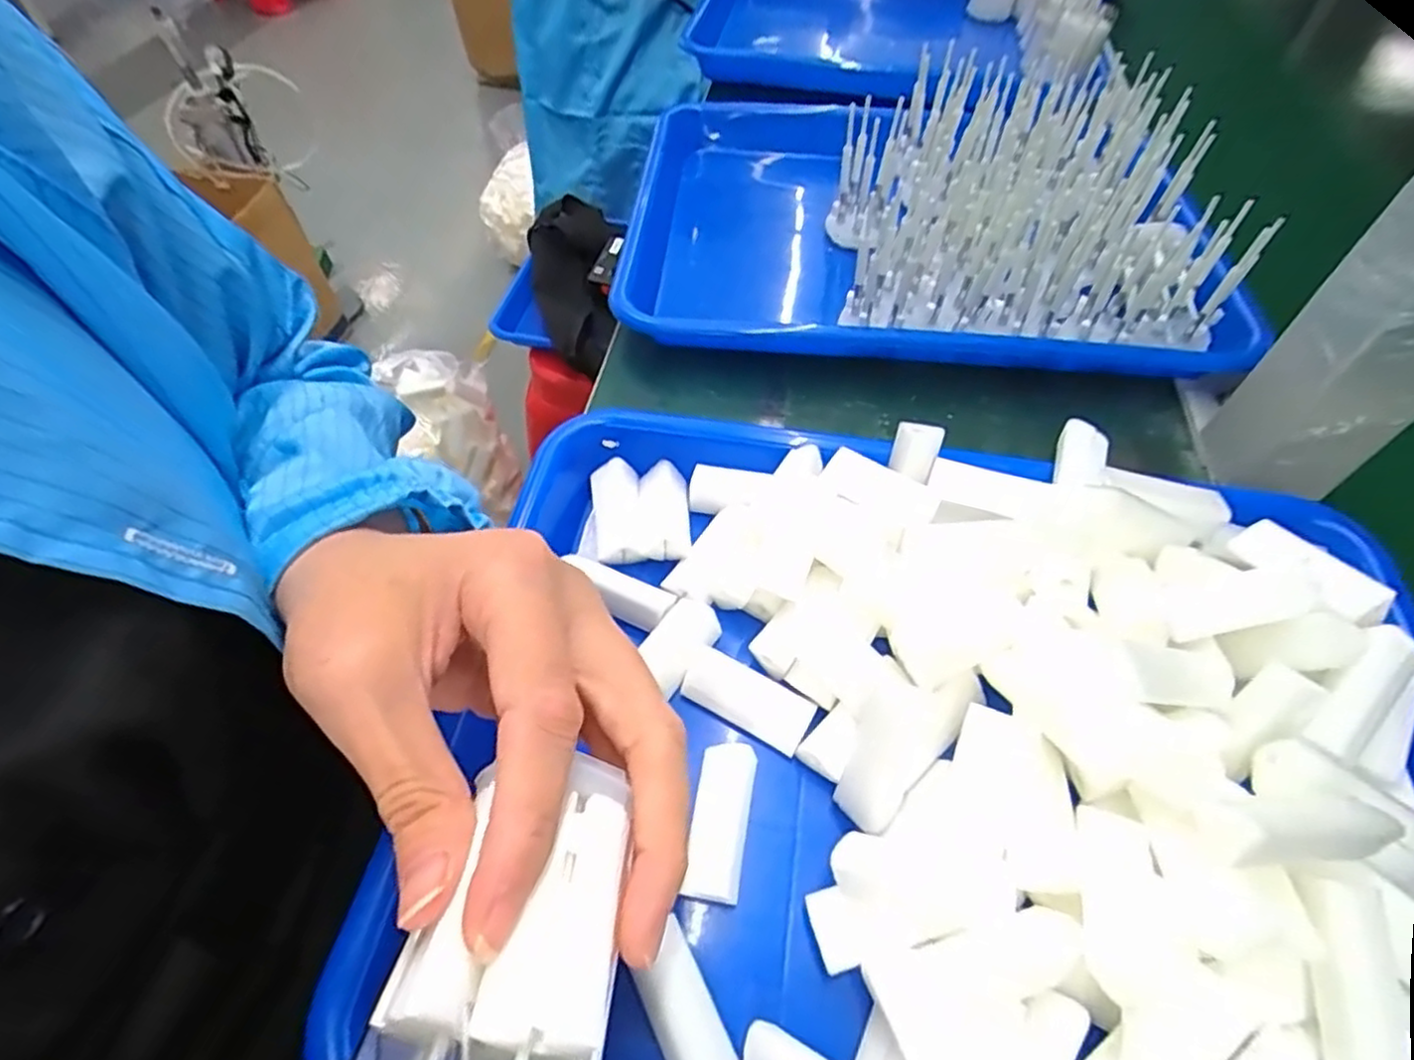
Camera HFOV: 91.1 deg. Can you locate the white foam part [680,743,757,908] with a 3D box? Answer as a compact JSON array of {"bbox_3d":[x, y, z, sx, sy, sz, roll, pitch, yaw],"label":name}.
[{"bbox_3d":[0.004,0.093,0.220,0.017,0.015,0.045,9,55,6],"label":"white foam part"}]

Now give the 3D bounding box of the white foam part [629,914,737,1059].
[{"bbox_3d":[-0.006,0.136,0.192,0.017,0.015,0.040,-21,57,-15],"label":"white foam part"}]

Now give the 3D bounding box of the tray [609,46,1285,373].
[{"bbox_3d":[0.120,-0.196,0.402,0.308,0.072,0.249,3,55,2],"label":"tray"}]

